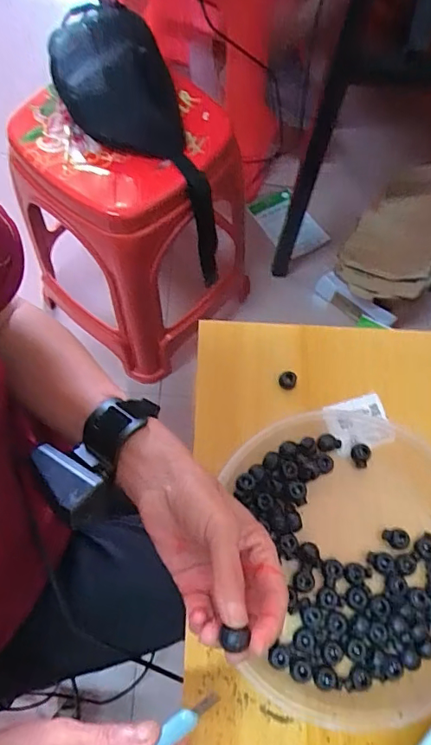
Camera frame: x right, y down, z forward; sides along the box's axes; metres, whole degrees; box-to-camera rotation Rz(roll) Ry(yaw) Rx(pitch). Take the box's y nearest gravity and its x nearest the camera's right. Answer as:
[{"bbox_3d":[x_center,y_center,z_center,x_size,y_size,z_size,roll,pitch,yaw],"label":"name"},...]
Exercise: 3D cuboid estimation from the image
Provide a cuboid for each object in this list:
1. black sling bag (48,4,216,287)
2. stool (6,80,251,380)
[{"bbox_3d":[-0.091,-0.312,0.669,0.139,0.142,0.407,-37,105,-14],"label":"black sling bag"},{"bbox_3d":[-0.119,-0.233,0.790,0.261,0.360,0.274,42,74,14],"label":"stool"}]

